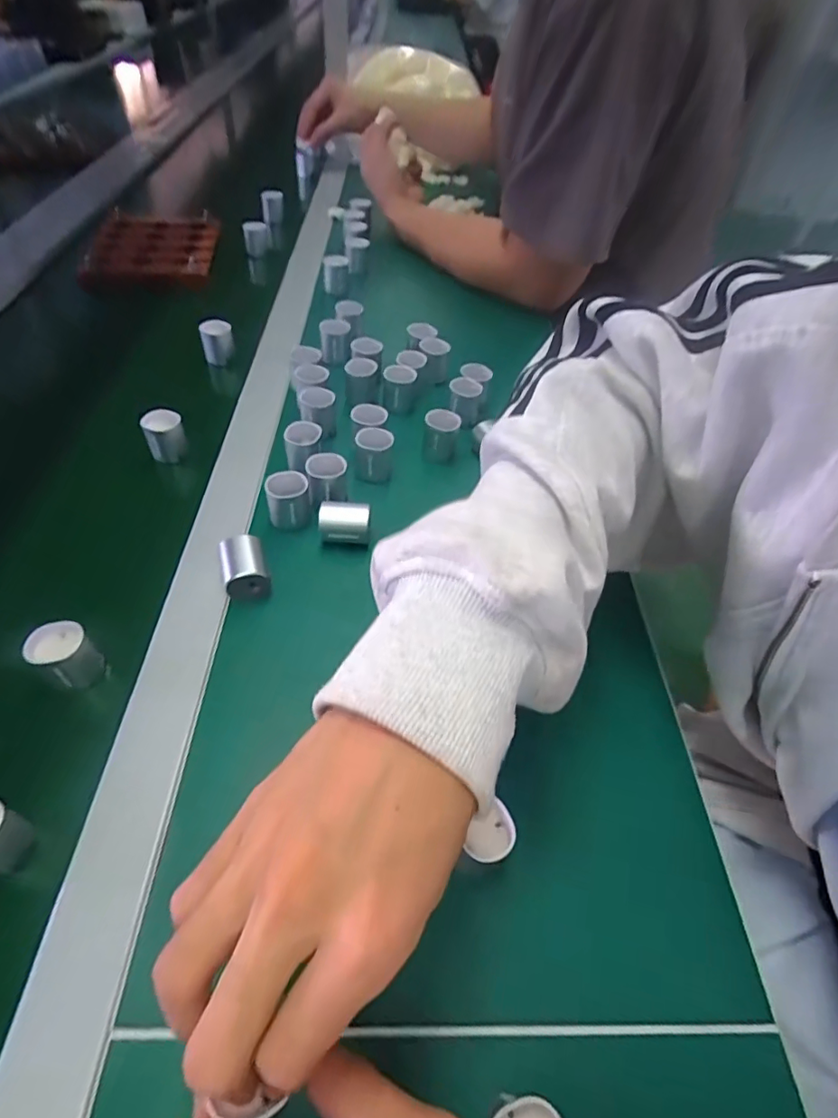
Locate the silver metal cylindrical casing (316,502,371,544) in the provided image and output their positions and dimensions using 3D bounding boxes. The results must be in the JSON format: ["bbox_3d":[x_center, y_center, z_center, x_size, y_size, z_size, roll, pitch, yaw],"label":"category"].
[{"bbox_3d":[-0.056,-0.027,0.412,0.037,0.025,0.023,3,50,-3],"label":"silver metal cylindrical casing"}]

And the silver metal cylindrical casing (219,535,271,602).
[{"bbox_3d":[-0.120,0.007,0.379,0.028,0.023,0.041,-13,52,-16],"label":"silver metal cylindrical casing"}]

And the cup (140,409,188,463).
[{"bbox_3d":[-0.219,-0.107,0.478,0.031,0.035,0.031,3,50,-3],"label":"cup"}]

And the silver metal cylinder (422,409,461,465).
[{"bbox_3d":[0.019,-0.106,0.477,0.029,0.032,0.033,6,50,0],"label":"silver metal cylinder"}]

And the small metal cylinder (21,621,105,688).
[{"bbox_3d":[-0.216,0.059,0.337,0.030,0.034,0.031,3,50,-3],"label":"small metal cylinder"}]

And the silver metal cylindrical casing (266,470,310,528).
[{"bbox_3d":[-0.100,-0.046,0.419,0.030,0.032,0.026,-2,50,-7],"label":"silver metal cylindrical casing"}]

